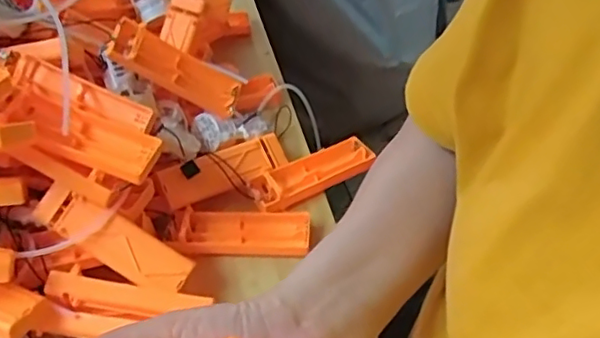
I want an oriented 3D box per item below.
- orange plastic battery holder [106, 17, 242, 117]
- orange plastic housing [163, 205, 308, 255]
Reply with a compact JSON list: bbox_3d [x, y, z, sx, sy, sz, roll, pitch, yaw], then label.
[{"bbox_3d":[-0.100,-0.080,0.482,0.020,0.109,0.036,-10,60,49],"label":"orange plastic battery holder"},{"bbox_3d":[-0.044,0.046,0.456,0.099,0.018,0.035,-1,44,7],"label":"orange plastic housing"}]

